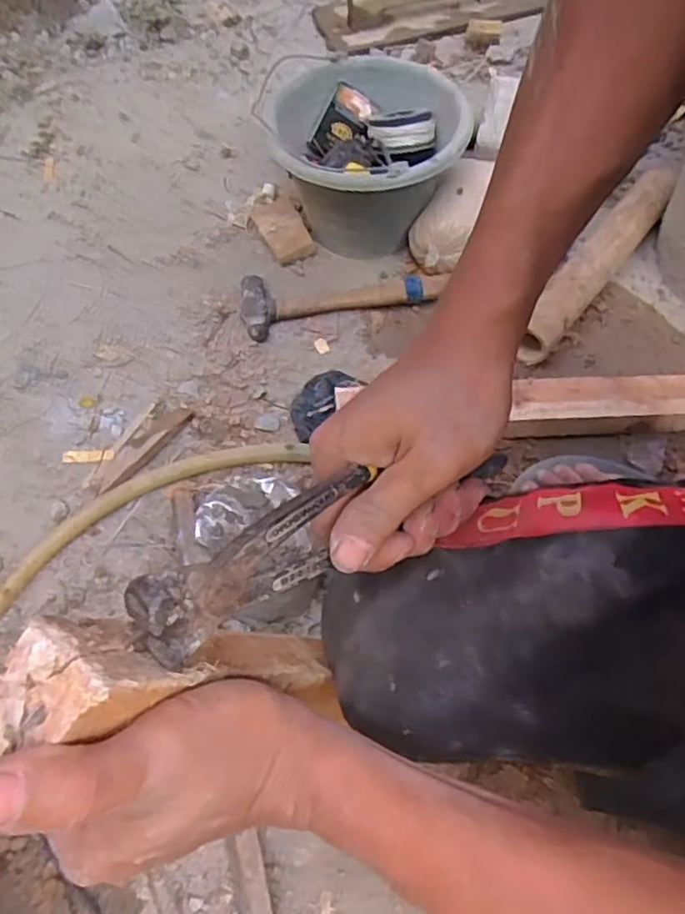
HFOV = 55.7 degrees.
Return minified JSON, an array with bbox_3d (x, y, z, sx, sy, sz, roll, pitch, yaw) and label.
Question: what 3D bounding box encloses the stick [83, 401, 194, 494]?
[{"bbox_3d":[-0.236,-0.014,0.743,0.052,0.017,0.135,30,65,17],"label":"stick"}]

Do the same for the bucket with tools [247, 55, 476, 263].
[{"bbox_3d":[0.023,-0.379,0.863,0.239,0.173,0.229,0,60,1],"label":"bucket with tools"}]

